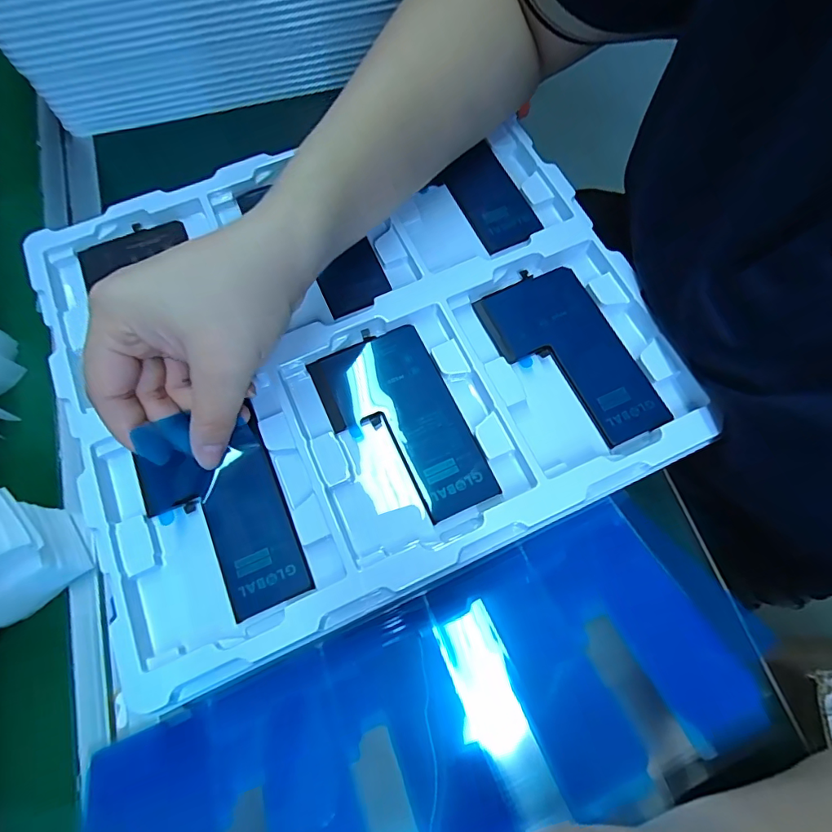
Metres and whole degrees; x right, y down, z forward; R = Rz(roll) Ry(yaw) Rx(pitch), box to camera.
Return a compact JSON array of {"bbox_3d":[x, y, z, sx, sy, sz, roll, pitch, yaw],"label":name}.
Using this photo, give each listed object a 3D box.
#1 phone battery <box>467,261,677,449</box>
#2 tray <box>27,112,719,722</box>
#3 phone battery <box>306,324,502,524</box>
[{"bbox_3d":[0.085,-0.034,0.266,0.063,0.004,0.109,-25,72,-6],"label":"phone battery"},{"bbox_3d":[-0.034,-0.046,0.270,0.311,0.023,0.271,-22,75,-7],"label":"tray"},{"bbox_3d":[-0.009,0.003,0.254,0.065,0.004,0.109,-25,72,-6],"label":"phone battery"}]

